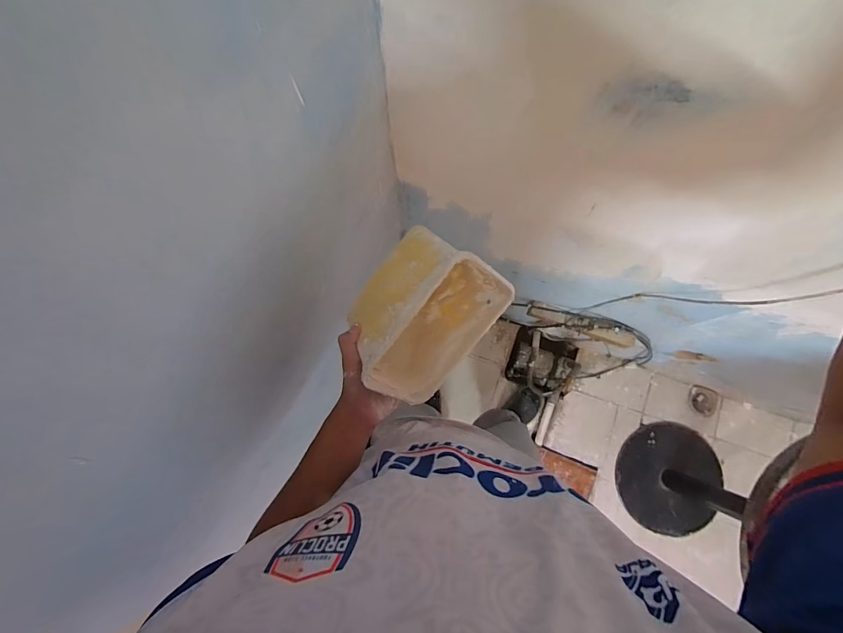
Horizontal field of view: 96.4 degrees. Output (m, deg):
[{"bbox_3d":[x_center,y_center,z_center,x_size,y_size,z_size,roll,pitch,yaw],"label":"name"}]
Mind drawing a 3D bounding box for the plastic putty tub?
[{"bbox_3d":[-0.006,-0.002,0.508,0.113,0.150,0.214,30,103,-35],"label":"plastic putty tub"}]

